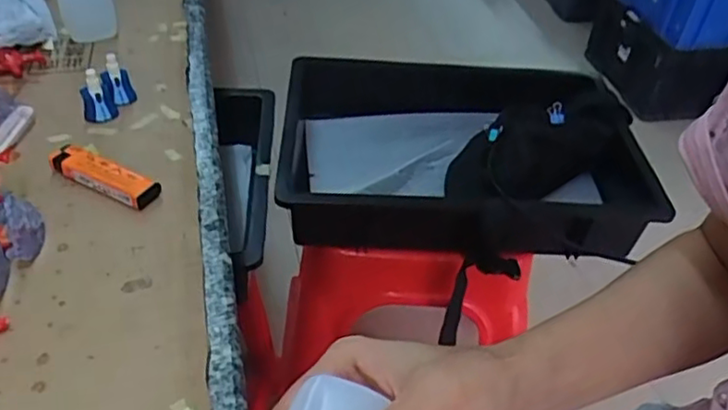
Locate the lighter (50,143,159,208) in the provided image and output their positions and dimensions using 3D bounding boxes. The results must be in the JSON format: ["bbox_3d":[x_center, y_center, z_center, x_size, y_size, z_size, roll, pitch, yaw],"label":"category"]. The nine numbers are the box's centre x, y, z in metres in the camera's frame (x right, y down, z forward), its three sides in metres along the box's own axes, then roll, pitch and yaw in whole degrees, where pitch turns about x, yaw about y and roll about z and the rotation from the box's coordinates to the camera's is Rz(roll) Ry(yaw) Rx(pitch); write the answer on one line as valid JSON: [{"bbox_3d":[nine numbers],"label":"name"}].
[{"bbox_3d":[-0.176,-0.020,0.436,0.081,0.016,0.023,24,44,18],"label":"lighter"}]

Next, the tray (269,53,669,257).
[{"bbox_3d":[0.127,-0.067,0.812,0.438,0.105,0.285,3,42,-3],"label":"tray"}]

